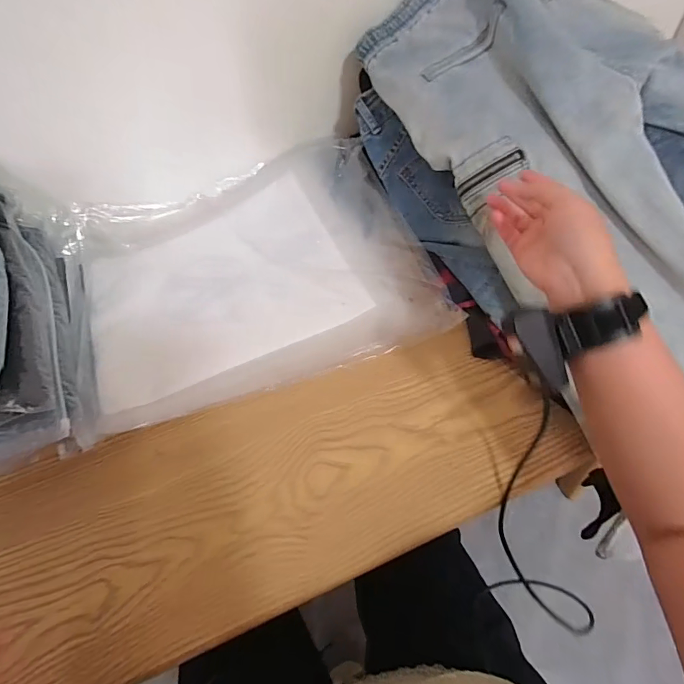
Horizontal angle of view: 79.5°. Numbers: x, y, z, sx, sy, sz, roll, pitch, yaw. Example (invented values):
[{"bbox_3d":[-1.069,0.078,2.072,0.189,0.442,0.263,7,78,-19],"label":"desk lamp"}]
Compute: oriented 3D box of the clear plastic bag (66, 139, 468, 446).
[{"bbox_3d":[-0.139,-0.113,0.595,0.492,0.051,0.374,-18,59,-7],"label":"clear plastic bag"}]

